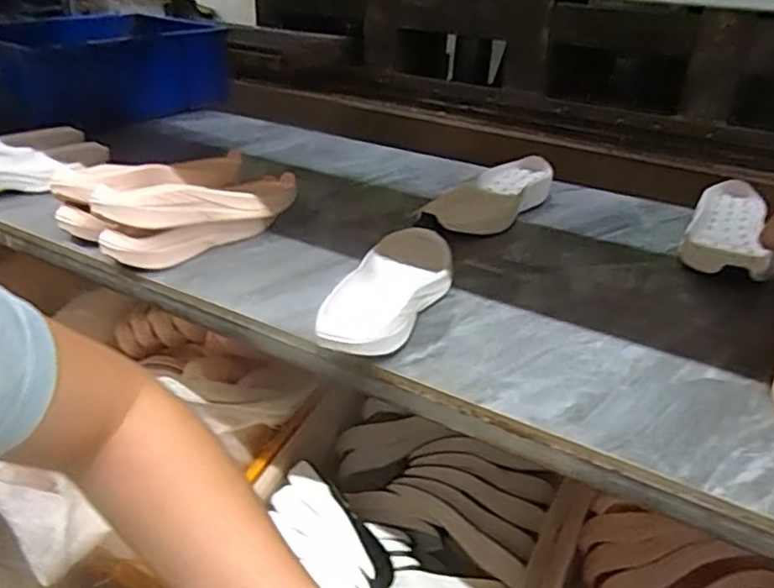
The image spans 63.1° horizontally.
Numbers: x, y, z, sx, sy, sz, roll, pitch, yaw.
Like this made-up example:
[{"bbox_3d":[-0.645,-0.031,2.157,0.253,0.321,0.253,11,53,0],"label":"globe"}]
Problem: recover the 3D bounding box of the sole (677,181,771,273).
[{"bbox_3d":[0.470,-0.088,0.881,0.099,0.051,0.267,16,32,21],"label":"sole"}]

